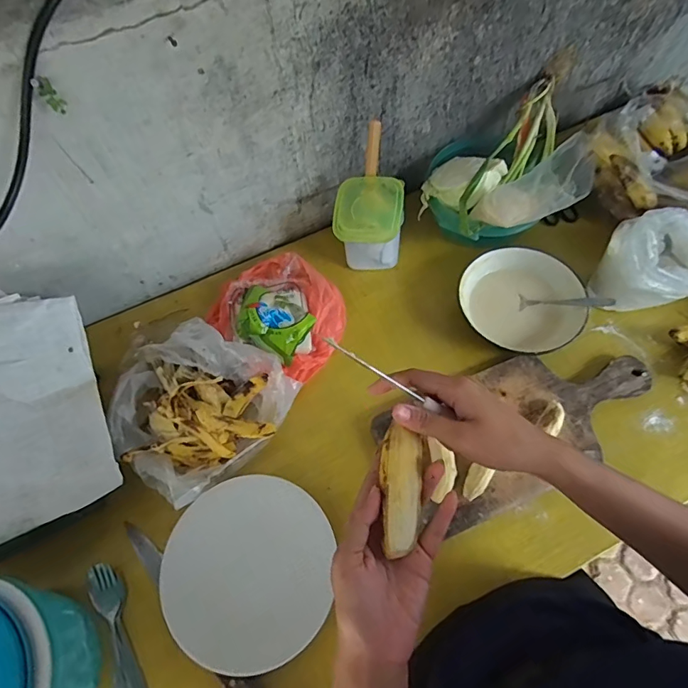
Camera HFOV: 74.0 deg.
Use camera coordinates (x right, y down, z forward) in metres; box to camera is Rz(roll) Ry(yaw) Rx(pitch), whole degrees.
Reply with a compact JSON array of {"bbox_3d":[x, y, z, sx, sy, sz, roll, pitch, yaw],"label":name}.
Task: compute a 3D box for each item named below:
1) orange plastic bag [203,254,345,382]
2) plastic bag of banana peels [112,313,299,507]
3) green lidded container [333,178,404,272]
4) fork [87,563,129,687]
[{"bbox_3d":[-0.092,-0.056,0.663,0.192,0.063,0.163,30,70,15],"label":"orange plastic bag"},{"bbox_3d":[-0.204,0.069,0.587,0.216,0.088,0.205,35,71,17],"label":"plastic bag of banana peels"},{"bbox_3d":[0.037,-0.175,0.682,0.095,0.118,0.085,4,65,5],"label":"green lidded container"},{"bbox_3d":[-0.259,0.338,0.513,0.029,0.016,0.173,-20,66,-6],"label":"fork"}]

